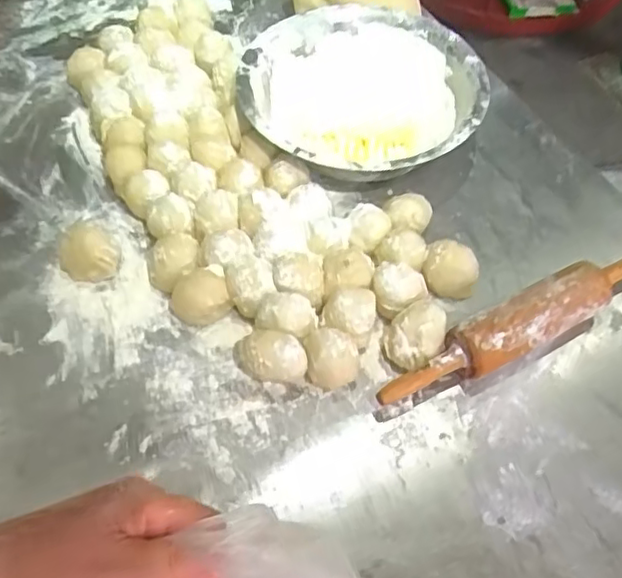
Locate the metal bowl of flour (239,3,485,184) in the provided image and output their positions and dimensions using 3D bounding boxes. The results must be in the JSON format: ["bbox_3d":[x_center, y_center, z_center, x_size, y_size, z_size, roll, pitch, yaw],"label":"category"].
[{"bbox_3d":[0.058,-0.218,0.761,0.270,0.088,0.269,0,57,-1],"label":"metal bowl of flour"}]

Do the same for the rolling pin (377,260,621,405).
[{"bbox_3d":[0.211,0.034,0.613,0.333,0.059,0.054,-27,61,-17],"label":"rolling pin"}]

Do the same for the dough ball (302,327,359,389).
[{"bbox_3d":[0.018,0.067,0.589,0.044,0.057,0.052,-8,57,-6],"label":"dough ball"}]

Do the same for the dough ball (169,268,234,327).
[{"bbox_3d":[-0.110,0.011,0.627,0.058,0.047,0.049,-15,58,-10],"label":"dough ball"}]

